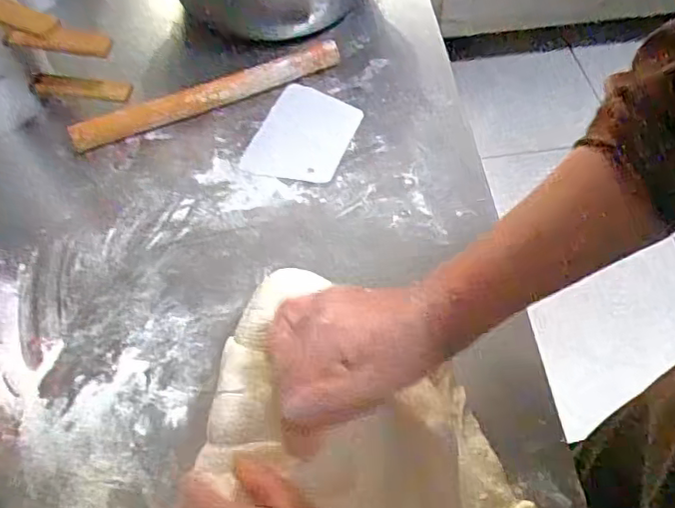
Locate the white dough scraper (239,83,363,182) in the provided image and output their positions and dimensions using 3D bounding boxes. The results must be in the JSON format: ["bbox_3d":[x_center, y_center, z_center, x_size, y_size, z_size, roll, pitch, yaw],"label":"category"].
[{"bbox_3d":[-0.033,-0.121,0.629,0.089,0.006,0.121,23,63,8],"label":"white dough scraper"}]

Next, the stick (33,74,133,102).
[{"bbox_3d":[-0.262,-0.169,0.626,0.092,0.017,0.021,1,58,-1],"label":"stick"}]

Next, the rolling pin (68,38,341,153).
[{"bbox_3d":[-0.131,-0.168,0.642,0.290,0.028,0.029,-21,60,-14],"label":"rolling pin"}]

